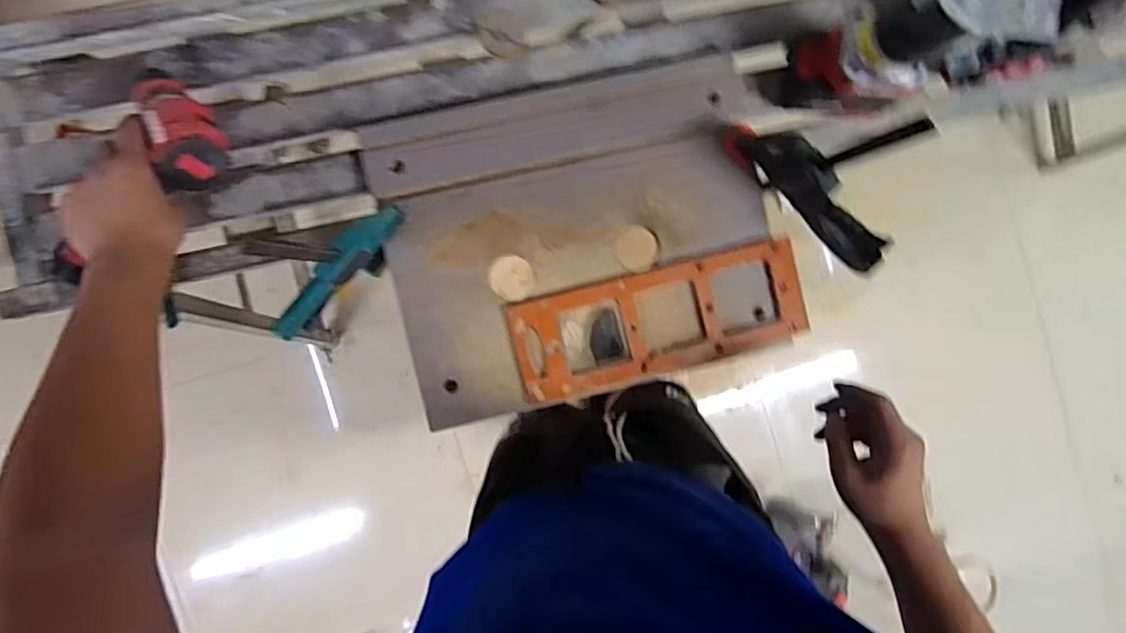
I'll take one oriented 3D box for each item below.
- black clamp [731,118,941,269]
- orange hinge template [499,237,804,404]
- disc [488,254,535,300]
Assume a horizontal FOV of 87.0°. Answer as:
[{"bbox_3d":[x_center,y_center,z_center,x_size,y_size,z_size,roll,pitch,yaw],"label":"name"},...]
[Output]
[{"bbox_3d":[0.265,-0.126,0.558,0.196,0.232,0.033,44,89,-4],"label":"black clamp"},{"bbox_3d":[0.108,0.004,0.655,0.321,0.016,0.113,-14,93,-3],"label":"orange hinge template"},{"bbox_3d":[-0.057,-0.042,0.655,0.048,0.004,0.048,0,92,-4],"label":"disc"}]

